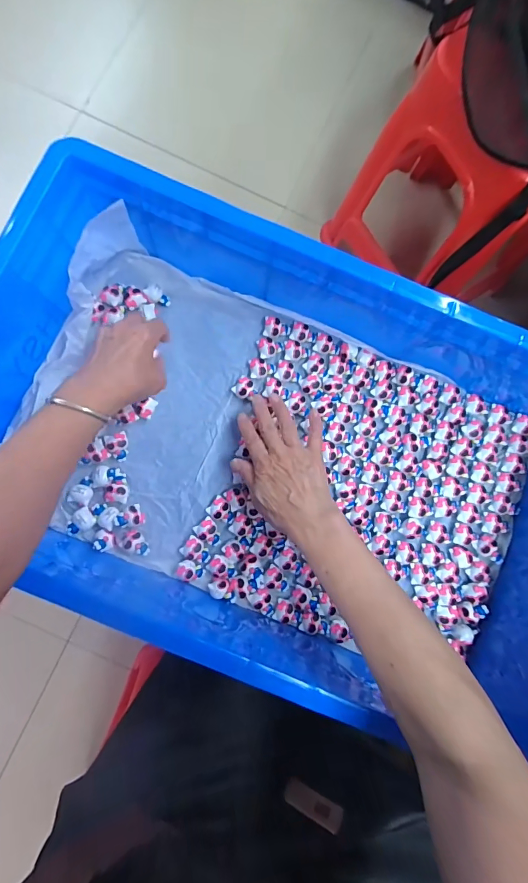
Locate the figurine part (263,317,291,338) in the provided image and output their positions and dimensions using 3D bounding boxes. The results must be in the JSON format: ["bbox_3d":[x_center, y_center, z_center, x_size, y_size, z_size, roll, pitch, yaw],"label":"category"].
[{"bbox_3d":[0.017,-0.144,0.506,0.034,0.016,0.024,9,81,-1],"label":"figurine part"}]

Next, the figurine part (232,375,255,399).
[{"bbox_3d":[-0.024,-0.066,0.491,0.027,0.014,0.025,0,82,-3],"label":"figurine part"}]

